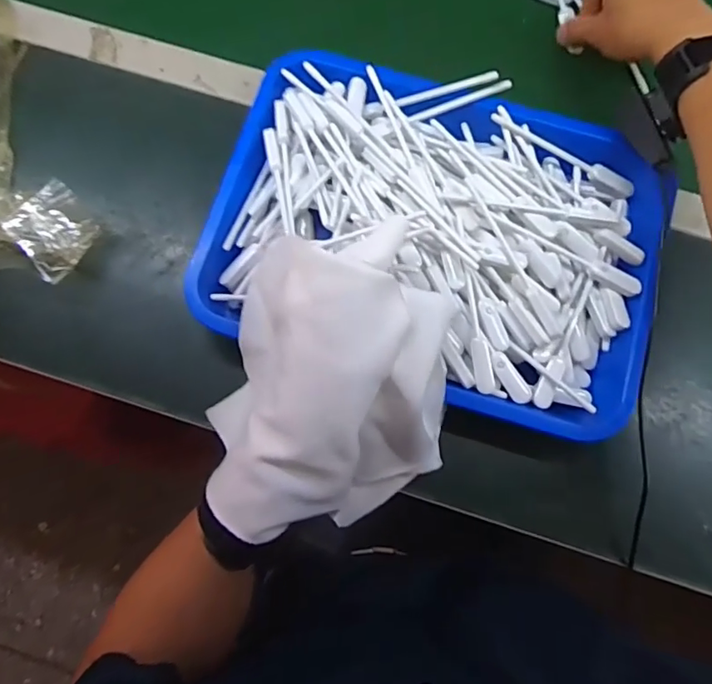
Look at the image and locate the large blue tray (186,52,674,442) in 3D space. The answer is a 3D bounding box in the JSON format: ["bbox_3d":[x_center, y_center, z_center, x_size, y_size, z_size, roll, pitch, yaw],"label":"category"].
[{"bbox_3d":[0.067,-0.091,0.448,0.368,0.038,0.269,17,79,3],"label":"large blue tray"}]

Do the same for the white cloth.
[{"bbox_3d":[-0.019,0.038,0.366,0.164,0.140,0.179,5,78,0],"label":"white cloth"}]

